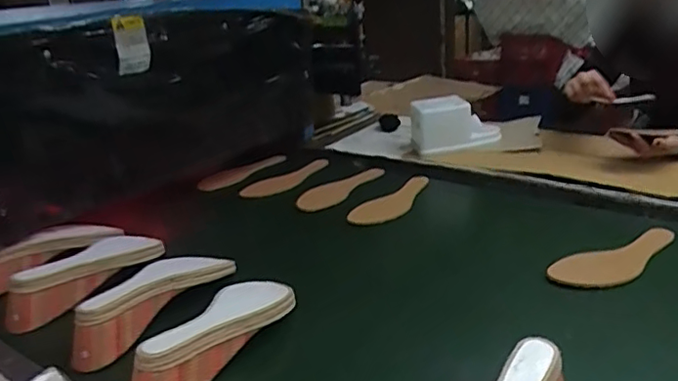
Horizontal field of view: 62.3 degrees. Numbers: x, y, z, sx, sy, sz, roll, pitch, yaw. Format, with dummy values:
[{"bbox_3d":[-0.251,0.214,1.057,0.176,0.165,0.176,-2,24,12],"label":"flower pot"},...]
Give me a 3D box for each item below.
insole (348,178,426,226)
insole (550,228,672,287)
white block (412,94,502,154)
[{"bbox_3d":[0.107,0.021,1.047,0.221,0.008,0.079,-23,35,-34],"label":"insole"},{"bbox_3d":[0.398,0.093,0.785,0.235,0.008,0.076,-14,23,-22],"label":"insole"},{"bbox_3d":[0.262,-0.138,1.222,0.193,0.123,0.067,-9,21,-9],"label":"white block"}]

